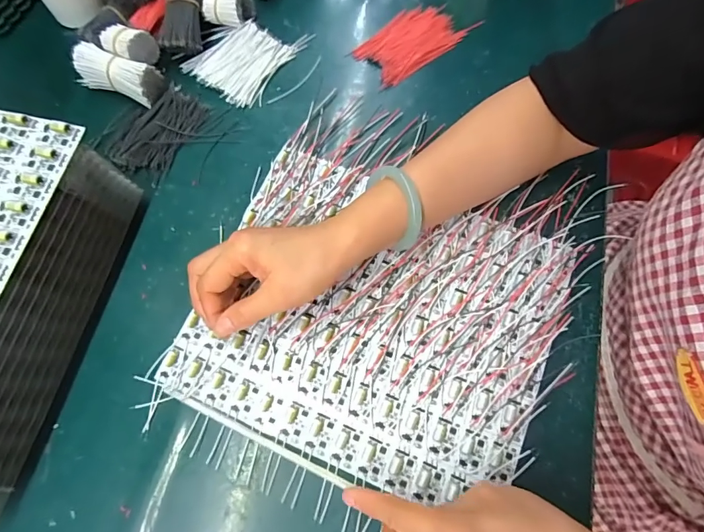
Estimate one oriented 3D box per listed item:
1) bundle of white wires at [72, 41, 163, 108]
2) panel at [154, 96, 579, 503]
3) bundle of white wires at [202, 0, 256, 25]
[{"bbox_3d":[-0.235,-0.192,0.419,0.091,0.035,0.035,19,73,8],"label":"bundle of white wires"},{"bbox_3d":[0.030,0.015,0.360,0.282,0.012,0.306,23,74,9],"label":"panel"},{"bbox_3d":[-0.133,-0.278,0.444,0.050,0.028,0.029,11,72,5],"label":"bundle of white wires"}]

